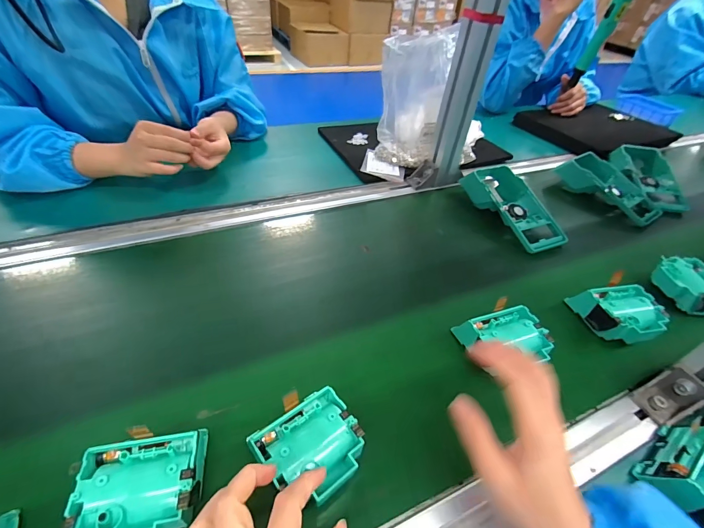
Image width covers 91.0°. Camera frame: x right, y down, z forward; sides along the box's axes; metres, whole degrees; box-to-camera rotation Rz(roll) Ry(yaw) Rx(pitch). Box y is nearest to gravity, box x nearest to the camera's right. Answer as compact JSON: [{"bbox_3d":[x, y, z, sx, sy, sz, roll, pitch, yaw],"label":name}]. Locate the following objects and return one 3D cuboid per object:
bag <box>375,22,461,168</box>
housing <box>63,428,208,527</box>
[{"bbox_3d":[0.106,-0.282,0.618,0.111,0.215,0.091,13,46,6],"label":"bag"},{"bbox_3d":[-0.147,0.157,0.243,0.073,0.035,0.072,-6,48,-13],"label":"housing"}]

